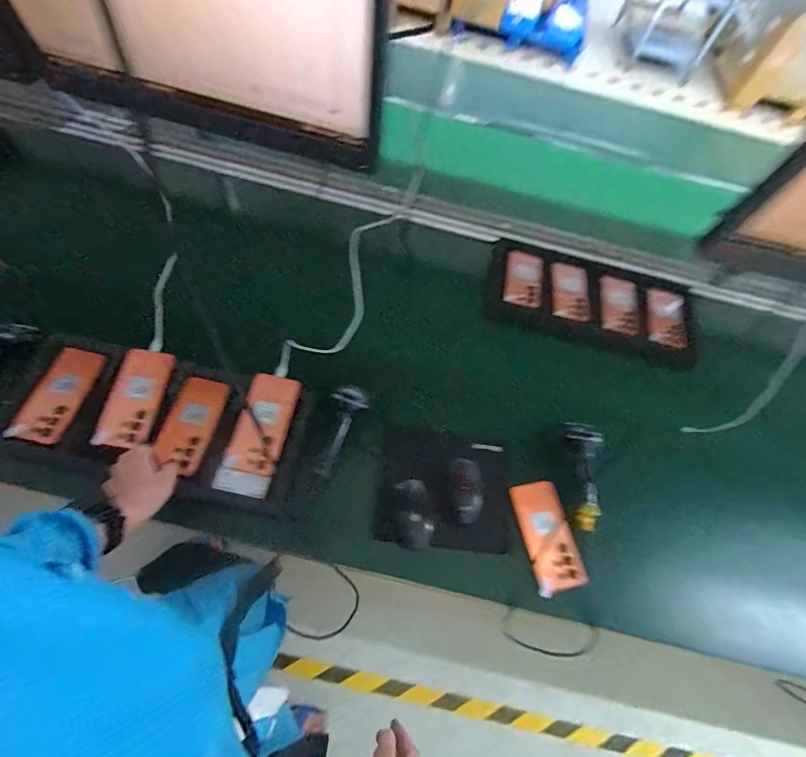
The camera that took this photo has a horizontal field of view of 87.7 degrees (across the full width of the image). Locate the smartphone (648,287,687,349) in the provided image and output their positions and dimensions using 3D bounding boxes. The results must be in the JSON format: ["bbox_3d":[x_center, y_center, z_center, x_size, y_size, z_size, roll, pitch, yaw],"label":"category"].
[{"bbox_3d":[0.607,-0.139,0.968,0.087,0.019,0.163,15,65,4],"label":"smartphone"}]

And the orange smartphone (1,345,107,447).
[{"bbox_3d":[-0.574,0.025,0.702,0.080,0.009,0.169,16,61,1],"label":"orange smartphone"}]

